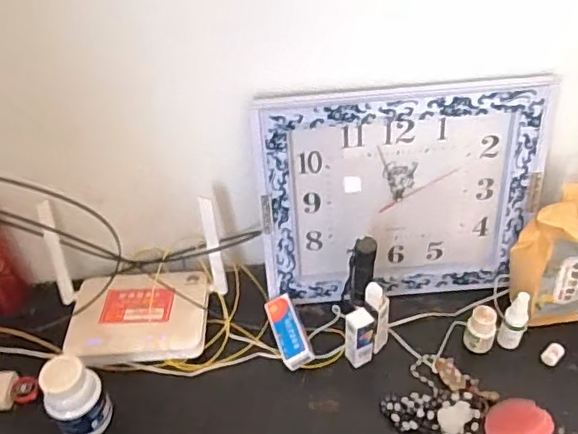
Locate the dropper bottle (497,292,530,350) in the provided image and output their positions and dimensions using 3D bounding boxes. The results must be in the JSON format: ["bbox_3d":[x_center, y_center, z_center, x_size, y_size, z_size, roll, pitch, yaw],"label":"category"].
[{"bbox_3d":[0.298,0.137,0.756,0.030,0.085,0.026,15,48,19],"label":"dropper bottle"}]

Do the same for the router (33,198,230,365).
[{"bbox_3d":[-0.213,0.088,0.807,0.243,0.150,0.205,-10,45,-5],"label":"router"}]

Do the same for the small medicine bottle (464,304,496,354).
[{"bbox_3d":[0.257,0.150,0.769,0.037,0.058,0.034,15,48,19],"label":"small medicine bottle"}]

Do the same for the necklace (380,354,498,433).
[{"bbox_3d":[0.188,0.233,0.726,0.108,0.015,0.115,31,55,31],"label":"necklace"}]

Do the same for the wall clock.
[{"bbox_3d":[0.151,-0.026,0.790,0.374,0.314,0.029,-4,31,-1],"label":"wall clock"}]

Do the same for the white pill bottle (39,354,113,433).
[{"bbox_3d":[-0.259,0.222,0.704,0.070,0.109,0.059,-34,51,-26],"label":"white pill bottle"}]

